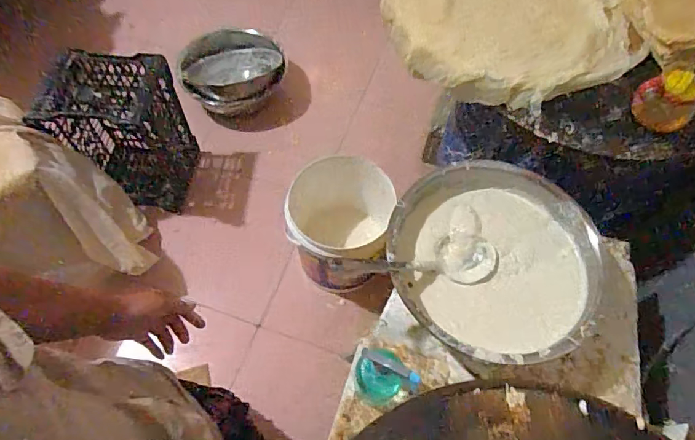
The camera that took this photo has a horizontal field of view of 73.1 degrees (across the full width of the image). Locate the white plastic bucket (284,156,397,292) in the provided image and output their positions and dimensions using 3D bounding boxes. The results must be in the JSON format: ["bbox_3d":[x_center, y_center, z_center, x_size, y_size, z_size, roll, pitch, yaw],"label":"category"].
[{"bbox_3d":[-0.033,0.013,1.469,0.326,0.317,0.310,1,60,-2],"label":"white plastic bucket"}]

